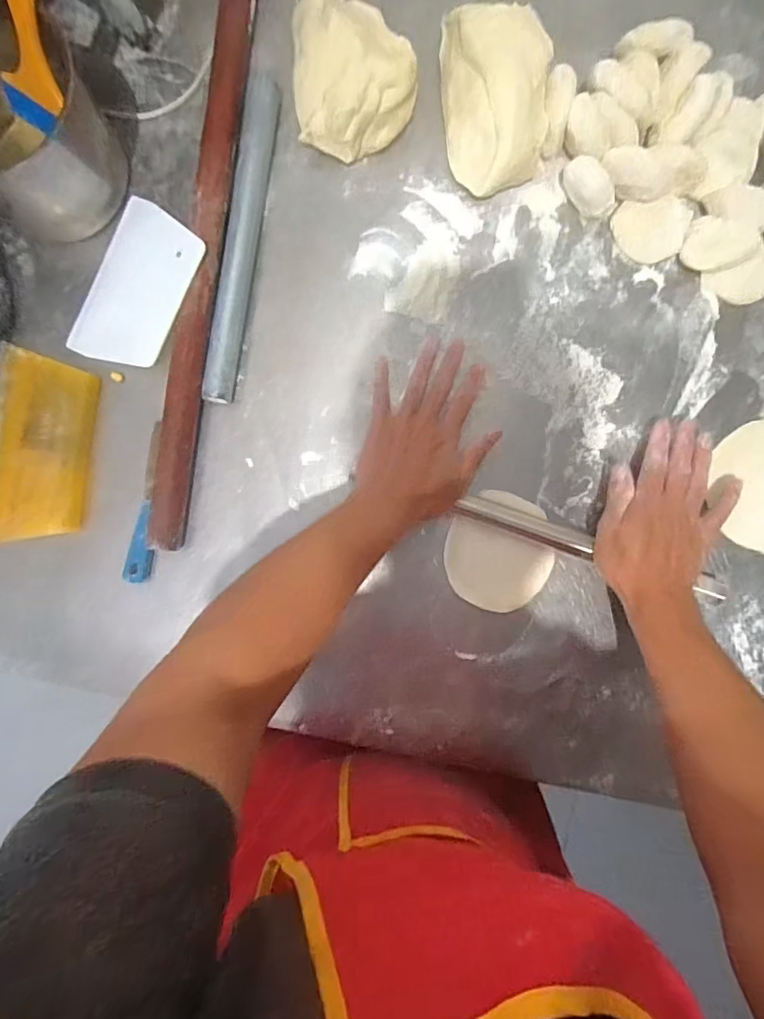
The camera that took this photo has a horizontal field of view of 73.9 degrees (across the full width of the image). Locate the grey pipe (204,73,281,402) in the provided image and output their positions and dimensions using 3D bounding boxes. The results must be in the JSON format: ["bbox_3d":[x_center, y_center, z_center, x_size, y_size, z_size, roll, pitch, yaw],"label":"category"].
[{"bbox_3d":[-0.129,-0.245,0.465,0.030,0.020,0.295,9,90,1],"label":"grey pipe"}]

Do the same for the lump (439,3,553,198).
[{"bbox_3d":[0.102,-0.360,0.446,0.087,0.067,0.143,-6,90,1],"label":"lump"}]

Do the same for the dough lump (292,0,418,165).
[{"bbox_3d":[-0.024,-0.389,0.448,0.109,0.064,0.135,-6,90,1],"label":"dough lump"}]

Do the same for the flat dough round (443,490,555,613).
[{"bbox_3d":[0.108,0.039,0.470,0.097,0.009,0.107,11,90,1],"label":"flat dough round"}]

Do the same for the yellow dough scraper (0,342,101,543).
[{"bbox_3d":[-0.316,-0.053,0.468,0.092,0.010,0.172,11,90,1],"label":"yellow dough scraper"}]

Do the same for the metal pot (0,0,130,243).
[{"bbox_3d":[-0.321,-0.334,0.450,0.149,0.103,0.152,29,90,1],"label":"metal pot"}]

